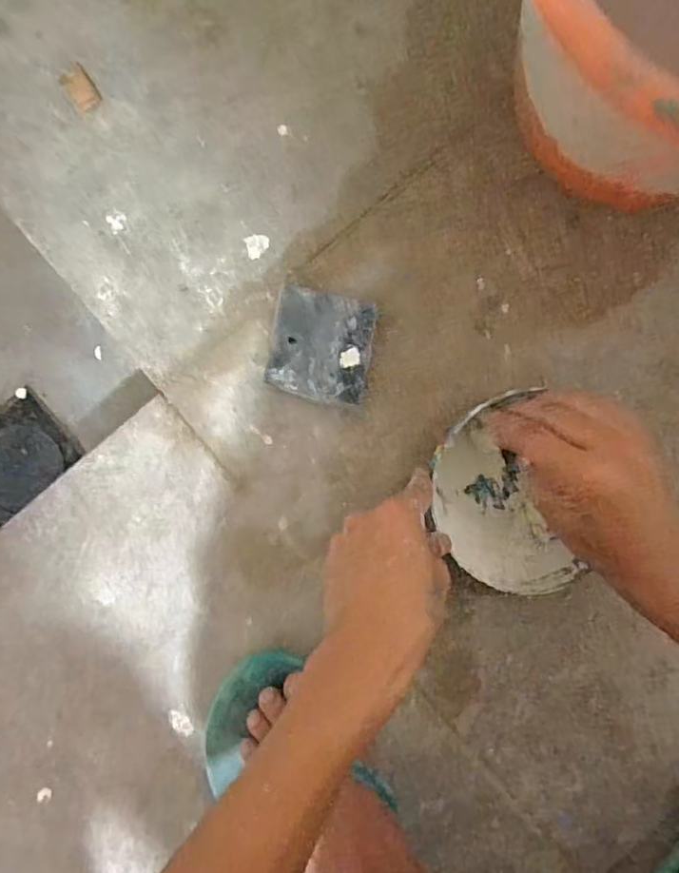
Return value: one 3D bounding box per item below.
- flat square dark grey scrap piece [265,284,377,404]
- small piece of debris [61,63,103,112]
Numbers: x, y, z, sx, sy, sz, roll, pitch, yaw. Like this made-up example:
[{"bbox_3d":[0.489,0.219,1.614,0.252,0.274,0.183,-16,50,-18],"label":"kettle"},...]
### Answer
[{"bbox_3d":[-0.013,-0.068,0.453,0.071,0.017,0.079,10,88,-1],"label":"flat square dark grey scrap piece"},{"bbox_3d":[-0.198,-0.266,0.462,0.021,0.004,0.034,-35,89,-2],"label":"small piece of debris"}]

